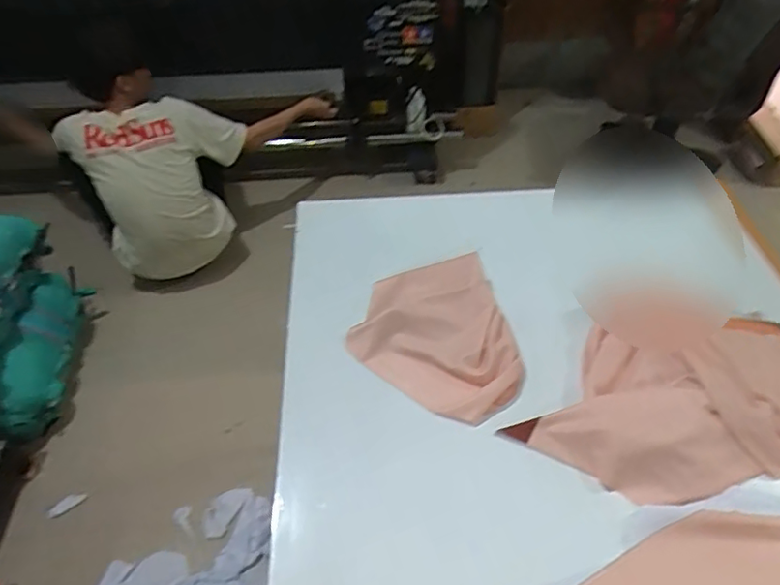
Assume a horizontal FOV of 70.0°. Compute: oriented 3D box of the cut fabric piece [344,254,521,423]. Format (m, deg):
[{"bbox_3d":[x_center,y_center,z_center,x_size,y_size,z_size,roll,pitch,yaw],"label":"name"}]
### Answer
[{"bbox_3d":[0.060,0.068,0.798,0.215,0.027,0.258,-21,58,-2],"label":"cut fabric piece"}]

